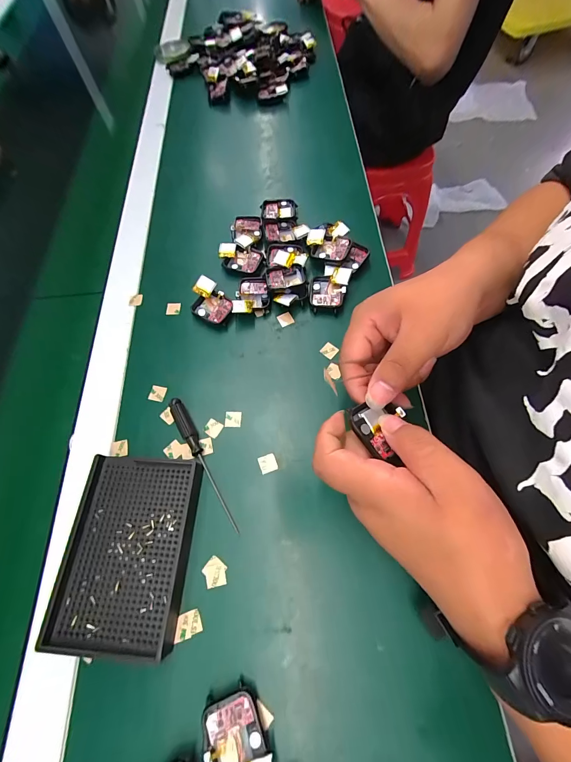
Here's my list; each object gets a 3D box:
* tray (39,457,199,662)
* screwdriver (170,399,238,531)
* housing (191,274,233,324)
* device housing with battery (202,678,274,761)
[{"bbox_3d":[-0.126,0.131,0.255,0.095,0.024,0.135,2,66,4],"label":"tray"},{"bbox_3d":[-0.075,0.071,0.284,0.014,0.013,0.130,-31,68,-10],"label":"screwdriver"},{"bbox_3d":[-0.084,-0.087,0.348,0.038,0.020,0.051,-40,70,-13],"label":"housing"},{"bbox_3d":[-0.032,0.238,0.207,0.037,0.016,0.054,-25,67,-7],"label":"device housing with battery"}]

